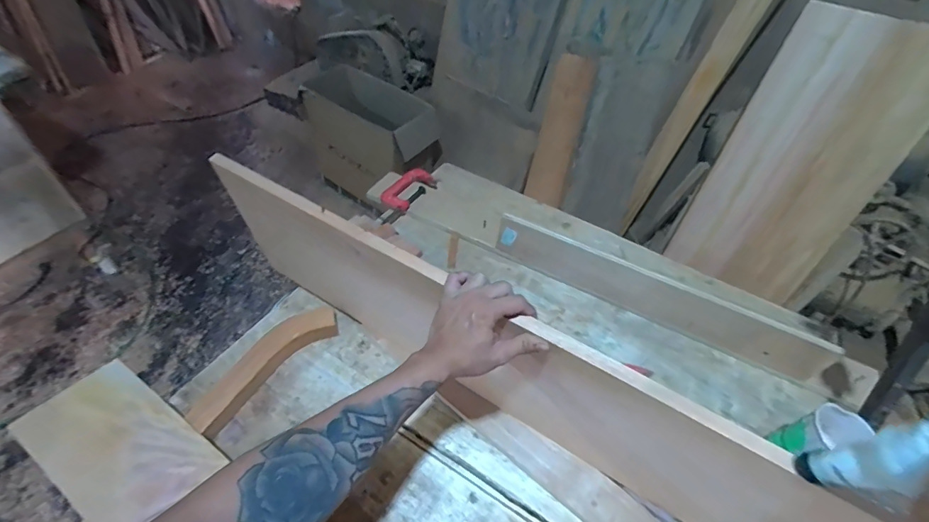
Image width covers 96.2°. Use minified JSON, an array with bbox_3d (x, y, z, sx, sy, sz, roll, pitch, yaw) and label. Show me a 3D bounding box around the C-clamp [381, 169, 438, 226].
[{"bbox_3d":[-0.170,-0.173,1.131,0.103,0.040,0.218,31,53,20],"label":"C-clamp"}]

